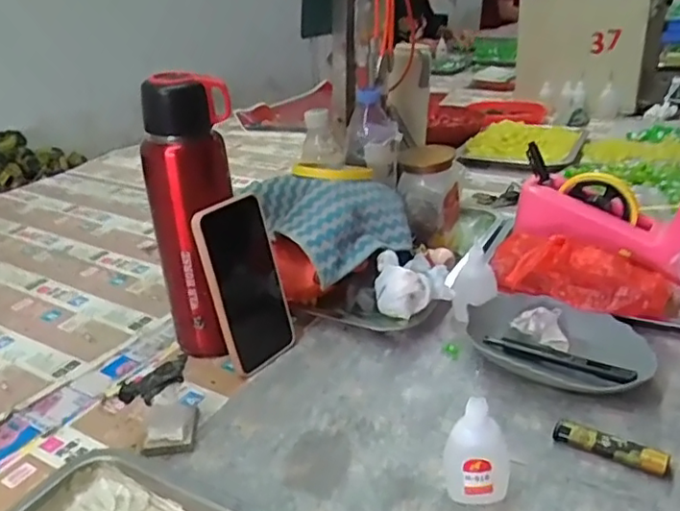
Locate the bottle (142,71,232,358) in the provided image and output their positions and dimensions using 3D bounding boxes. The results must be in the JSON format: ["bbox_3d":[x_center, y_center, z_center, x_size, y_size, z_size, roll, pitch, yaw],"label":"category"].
[{"bbox_3d":[-0.138,-0.032,0.573,0.072,0.261,0.063,8,28,21],"label":"bottle"}]

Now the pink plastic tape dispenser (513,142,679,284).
[{"bbox_3d":[0.290,-0.037,0.675,0.190,0.099,0.069,16,31,33],"label":"pink plastic tape dispenser"}]

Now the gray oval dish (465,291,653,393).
[{"bbox_3d":[0.203,0.080,0.572,0.169,0.029,0.107,18,33,36],"label":"gray oval dish"}]

